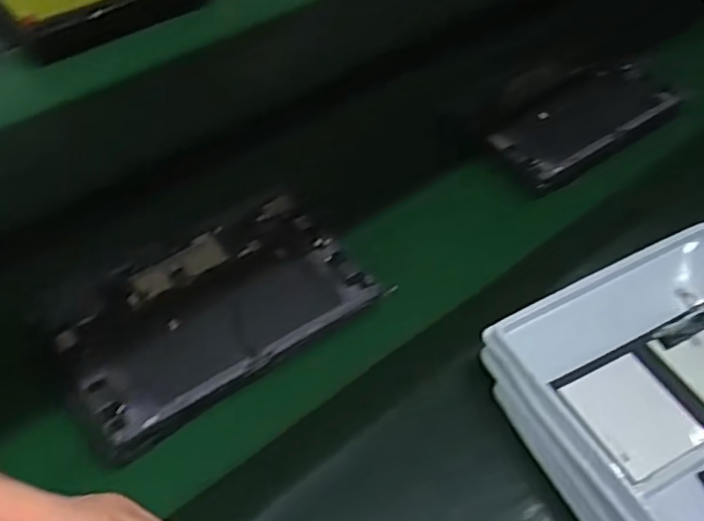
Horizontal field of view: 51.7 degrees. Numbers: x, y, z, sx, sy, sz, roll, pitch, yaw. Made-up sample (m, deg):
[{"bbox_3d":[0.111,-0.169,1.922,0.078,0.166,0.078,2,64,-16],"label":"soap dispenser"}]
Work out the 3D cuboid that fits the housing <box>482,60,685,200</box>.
[{"bbox_3d":[0.273,-0.166,0.853,0.267,0.021,0.118,-33,66,-31],"label":"housing"}]

